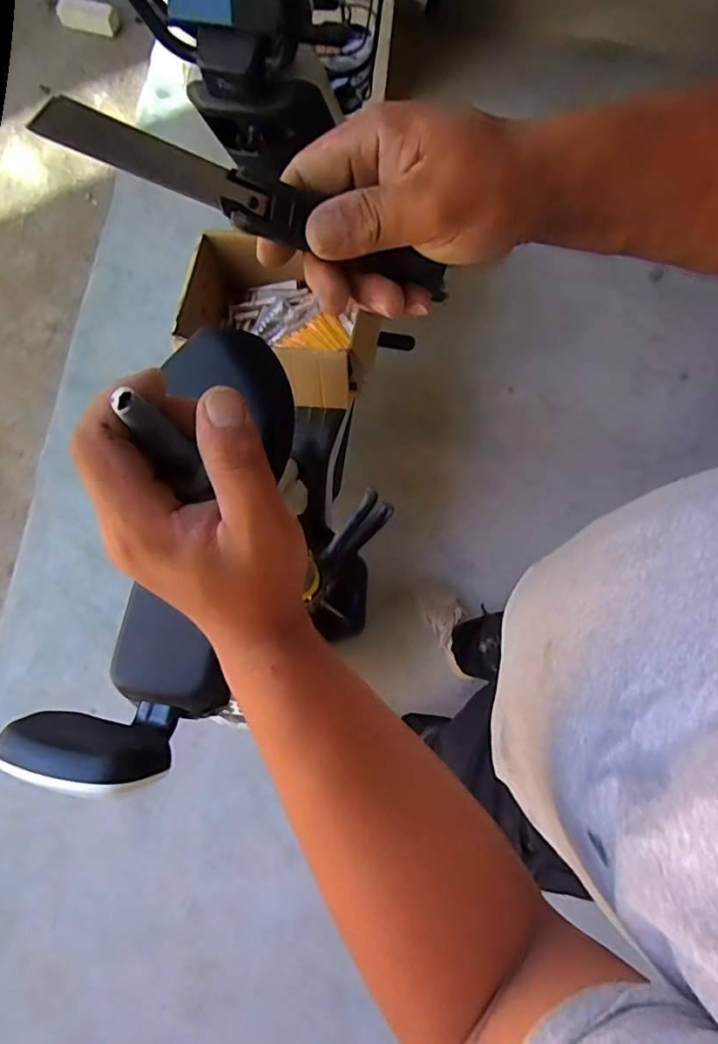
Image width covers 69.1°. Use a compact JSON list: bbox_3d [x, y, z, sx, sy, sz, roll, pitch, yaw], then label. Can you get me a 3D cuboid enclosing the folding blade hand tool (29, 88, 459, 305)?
[{"bbox_3d":[-0.038,-0.157,0.264,0.210,0.015,0.026,4,76,-34],"label":"folding blade hand tool"}]

